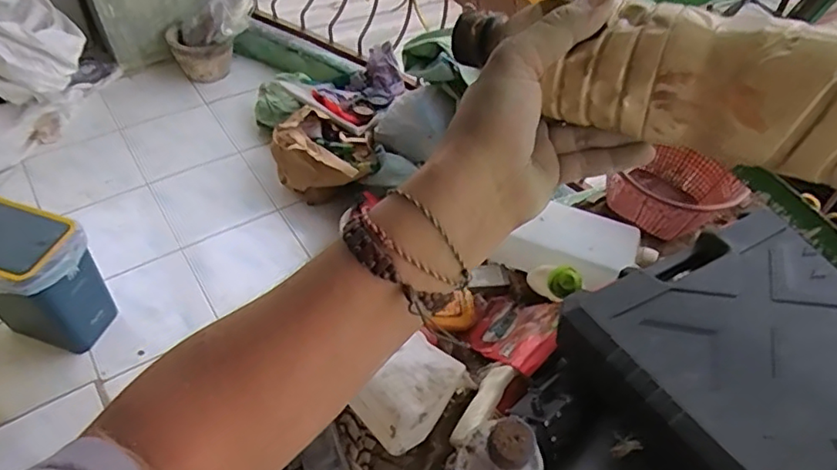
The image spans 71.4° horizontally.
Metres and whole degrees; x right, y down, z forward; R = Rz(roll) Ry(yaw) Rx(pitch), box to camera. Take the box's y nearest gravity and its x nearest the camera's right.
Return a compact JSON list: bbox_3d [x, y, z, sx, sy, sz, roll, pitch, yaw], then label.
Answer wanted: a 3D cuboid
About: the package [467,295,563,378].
[{"bbox_3d":[0.111,0.107,0.668,0.086,0.019,0.124,-48,24,-15],"label":"package"}]

